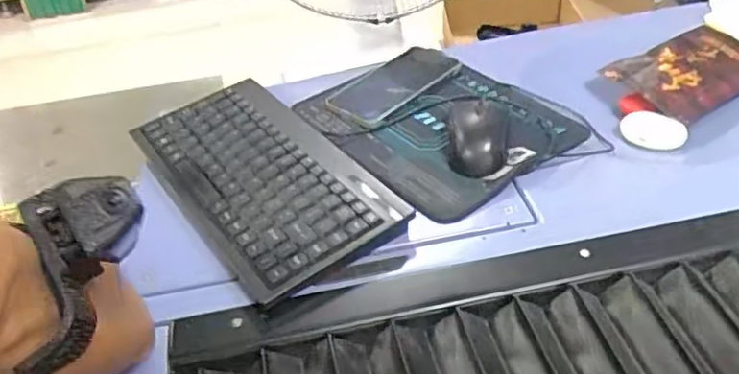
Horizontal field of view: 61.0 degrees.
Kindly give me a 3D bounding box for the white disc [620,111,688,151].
[{"bbox_3d":[0.292,-0.058,0.649,0.063,0.018,0.044,19,46,26],"label":"white disc"}]

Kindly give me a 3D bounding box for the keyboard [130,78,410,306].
[{"bbox_3d":[-0.105,-0.009,0.588,0.143,0.034,0.280,-28,45,-24],"label":"keyboard"}]

